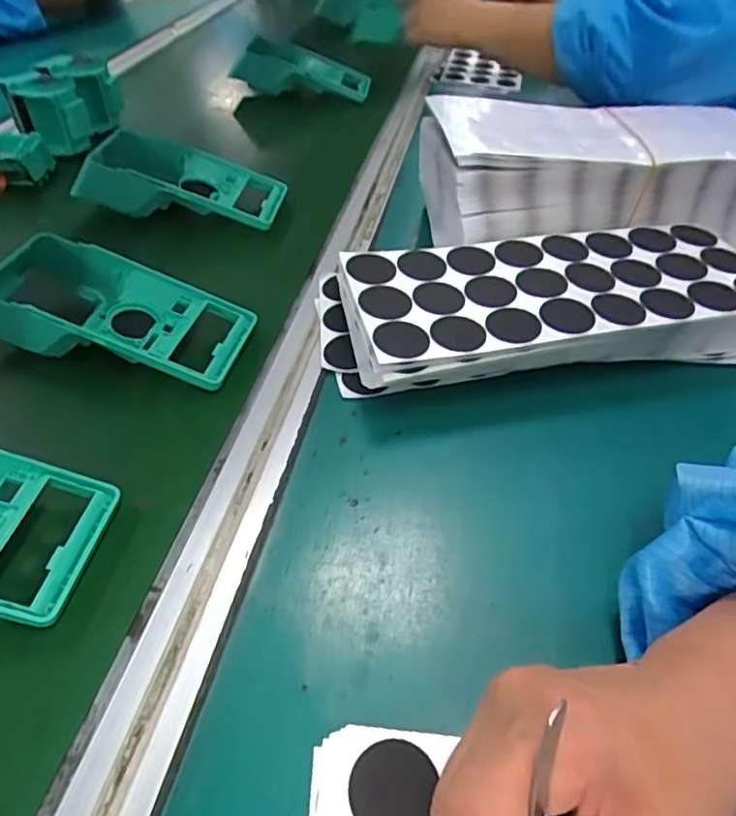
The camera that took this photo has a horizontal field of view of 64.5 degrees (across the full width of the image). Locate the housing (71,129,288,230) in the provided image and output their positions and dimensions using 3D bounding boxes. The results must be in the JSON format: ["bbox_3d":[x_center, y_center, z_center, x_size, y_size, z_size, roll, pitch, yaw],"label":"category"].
[{"bbox_3d":[-0.174,-0.218,0.555,0.183,0.048,0.088,6,44,1],"label":"housing"}]

